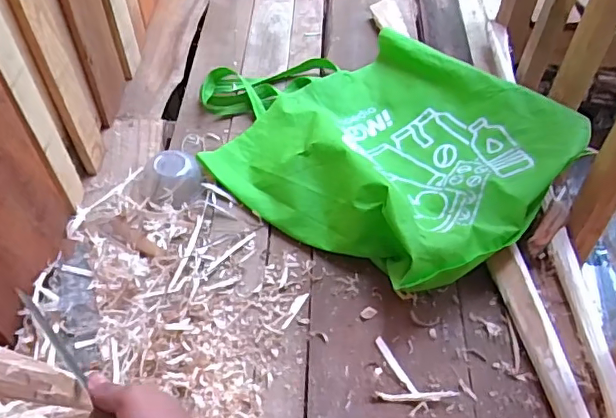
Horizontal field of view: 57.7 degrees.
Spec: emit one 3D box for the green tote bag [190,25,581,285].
[{"bbox_3d":[0.095,-0.129,0.874,0.556,0.109,0.429,36,59,23],"label":"green tote bag"}]

